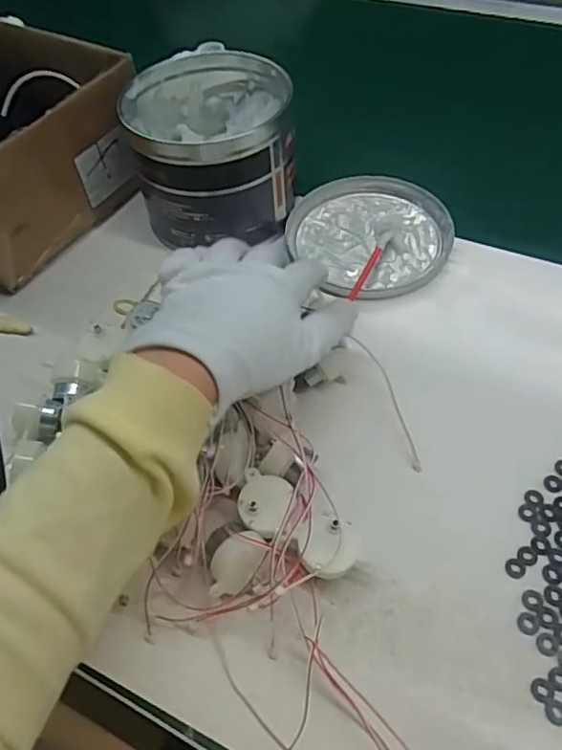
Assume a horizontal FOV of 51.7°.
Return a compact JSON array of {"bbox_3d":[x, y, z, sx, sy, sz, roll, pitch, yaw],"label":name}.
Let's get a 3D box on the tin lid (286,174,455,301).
[{"bbox_3d":[0.072,-0.116,0.469,0.128,0.013,0.130,-2,54,3],"label":"tin lid"}]

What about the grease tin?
[{"bbox_3d":[-0.055,-0.185,0.470,0.119,0.111,0.132,-10,54,-2],"label":"grease tin"}]

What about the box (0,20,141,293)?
[{"bbox_3d":[-0.244,-0.198,0.497,0.215,0.107,0.190,28,61,23],"label":"box"}]

